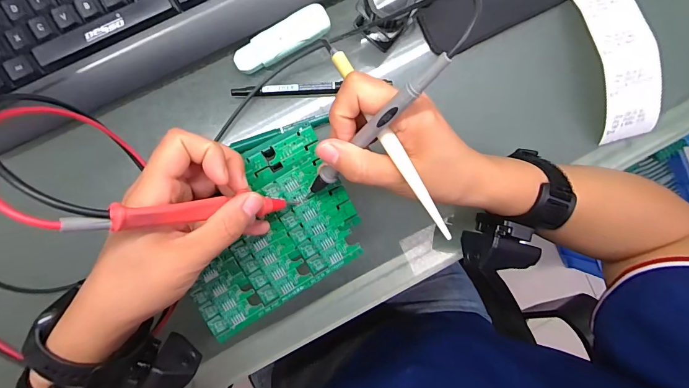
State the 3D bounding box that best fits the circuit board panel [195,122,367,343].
[{"bbox_3d":[-0.061,0.030,0.272,0.138,0.004,0.106,-32,92,-4],"label":"circuit board panel"}]

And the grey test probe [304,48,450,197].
[{"bbox_3d":[0.011,-0.033,0.223,0.012,0.142,0.017,40,45,-9],"label":"grey test probe"}]

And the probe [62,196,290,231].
[{"bbox_3d":[-0.085,0.010,0.209,0.128,0.008,0.011,-5,96,-50],"label":"probe"}]

